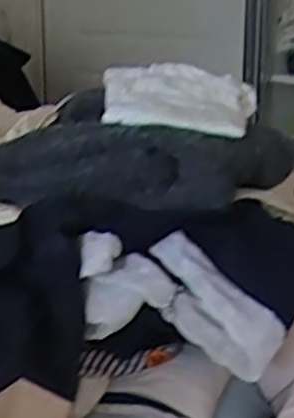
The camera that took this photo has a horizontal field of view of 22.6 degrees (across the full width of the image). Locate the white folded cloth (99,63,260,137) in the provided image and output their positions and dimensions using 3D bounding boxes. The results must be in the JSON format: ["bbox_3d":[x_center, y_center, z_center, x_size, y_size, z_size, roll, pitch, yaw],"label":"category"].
[{"bbox_3d":[0.035,-0.116,0.763,0.163,0.048,0.166,2,15,3],"label":"white folded cloth"}]

